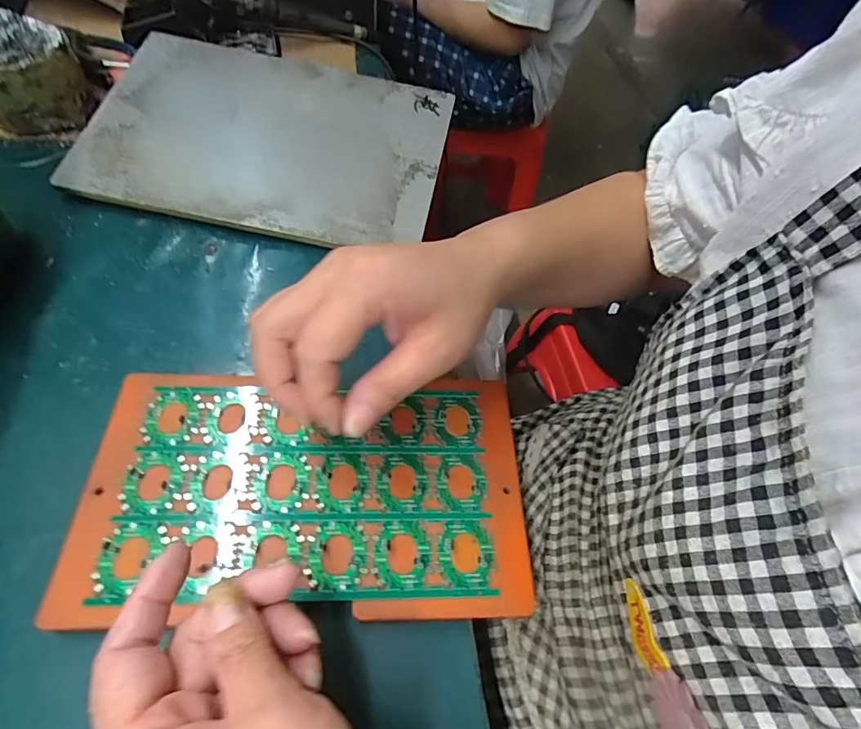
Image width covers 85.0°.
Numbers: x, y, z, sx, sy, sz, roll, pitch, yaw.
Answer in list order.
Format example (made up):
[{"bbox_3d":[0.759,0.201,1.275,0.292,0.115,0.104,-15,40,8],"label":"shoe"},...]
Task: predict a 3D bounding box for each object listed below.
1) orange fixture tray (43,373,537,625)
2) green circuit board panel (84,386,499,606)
[{"bbox_3d":[-0.068,0.067,0.266,0.239,0.012,0.135,2,57,-7],"label":"orange fixture tray"},{"bbox_3d":[-0.067,0.066,0.267,0.198,0.004,0.117,1,57,-5],"label":"green circuit board panel"}]

